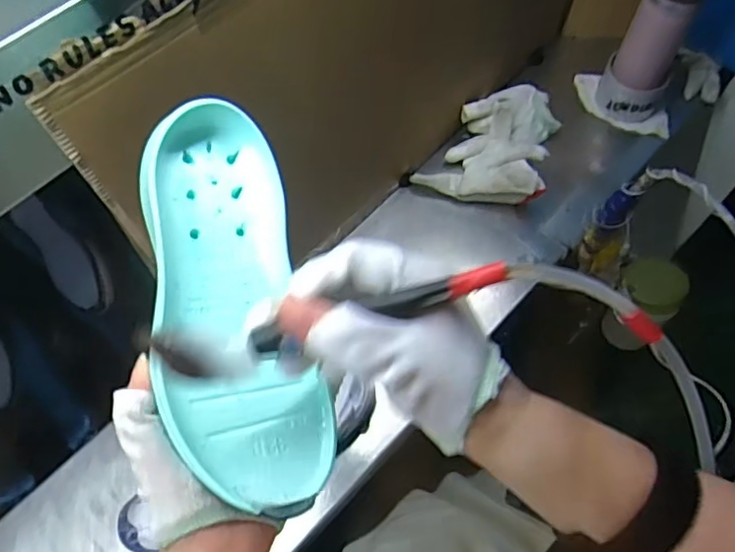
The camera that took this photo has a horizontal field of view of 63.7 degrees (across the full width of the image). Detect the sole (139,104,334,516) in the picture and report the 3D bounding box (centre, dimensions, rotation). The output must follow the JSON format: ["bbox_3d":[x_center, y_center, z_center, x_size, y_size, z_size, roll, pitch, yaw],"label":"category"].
[{"bbox_3d":[-0.074,0.013,0.321,0.077,0.031,0.218,-12,79,-6],"label":"sole"}]

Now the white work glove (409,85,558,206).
[{"bbox_3d":[0.176,-0.164,0.753,0.139,0.058,0.199,36,65,16],"label":"white work glove"}]

